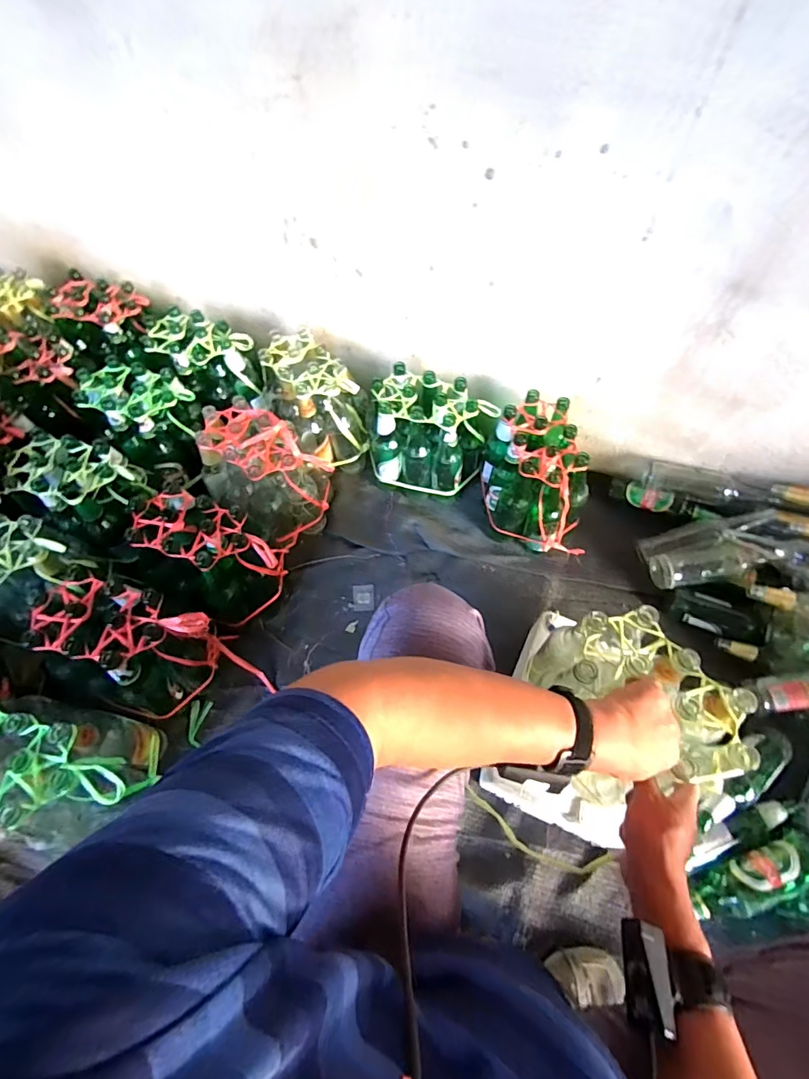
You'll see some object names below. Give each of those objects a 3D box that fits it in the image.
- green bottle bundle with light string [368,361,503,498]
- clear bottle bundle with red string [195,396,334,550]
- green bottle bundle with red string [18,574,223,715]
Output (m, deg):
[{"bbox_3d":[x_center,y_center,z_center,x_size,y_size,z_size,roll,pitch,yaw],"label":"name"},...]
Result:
[{"bbox_3d":[0.057,-0.228,1.072,0.263,0.235,0.151,15,61,7],"label":"green bottle bundle with light string"},{"bbox_3d":[-0.294,-0.142,1.012,0.225,0.229,0.262,-35,67,-19],"label":"clear bottle bundle with red string"},{"bbox_3d":[-0.472,0.192,0.818,0.257,0.203,0.166,18,62,9],"label":"green bottle bundle with red string"}]

